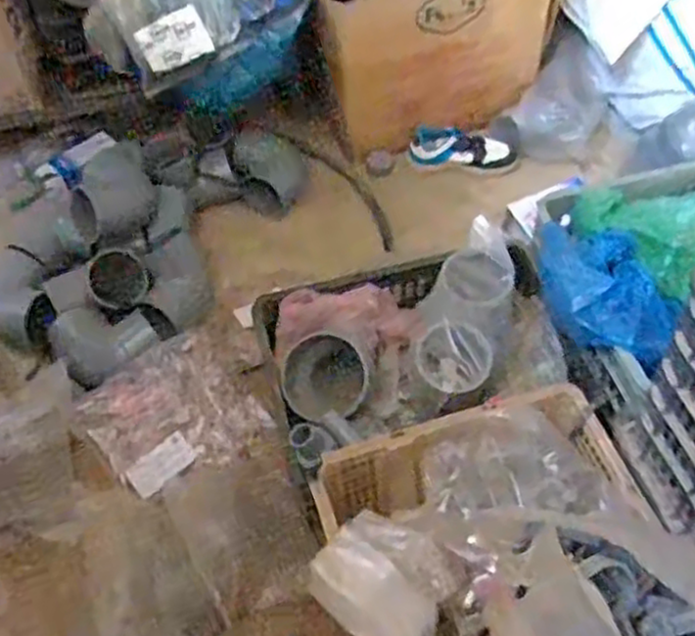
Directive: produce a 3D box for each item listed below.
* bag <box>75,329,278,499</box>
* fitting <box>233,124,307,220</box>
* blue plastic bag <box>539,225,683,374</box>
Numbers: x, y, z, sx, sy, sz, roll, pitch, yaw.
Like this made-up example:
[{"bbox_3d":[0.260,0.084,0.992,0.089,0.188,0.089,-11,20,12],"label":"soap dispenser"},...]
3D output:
[{"bbox_3d":[-0.265,0.151,1.141,0.256,0.050,0.209,-34,74,-16],"label":"bag"},{"bbox_3d":[-0.147,-0.277,1.398,0.138,0.135,0.100,-9,50,-4],"label":"fitting"},{"bbox_3d":[0.340,-0.023,0.956,0.128,0.087,0.215,-17,51,-11],"label":"blue plastic bag"}]

